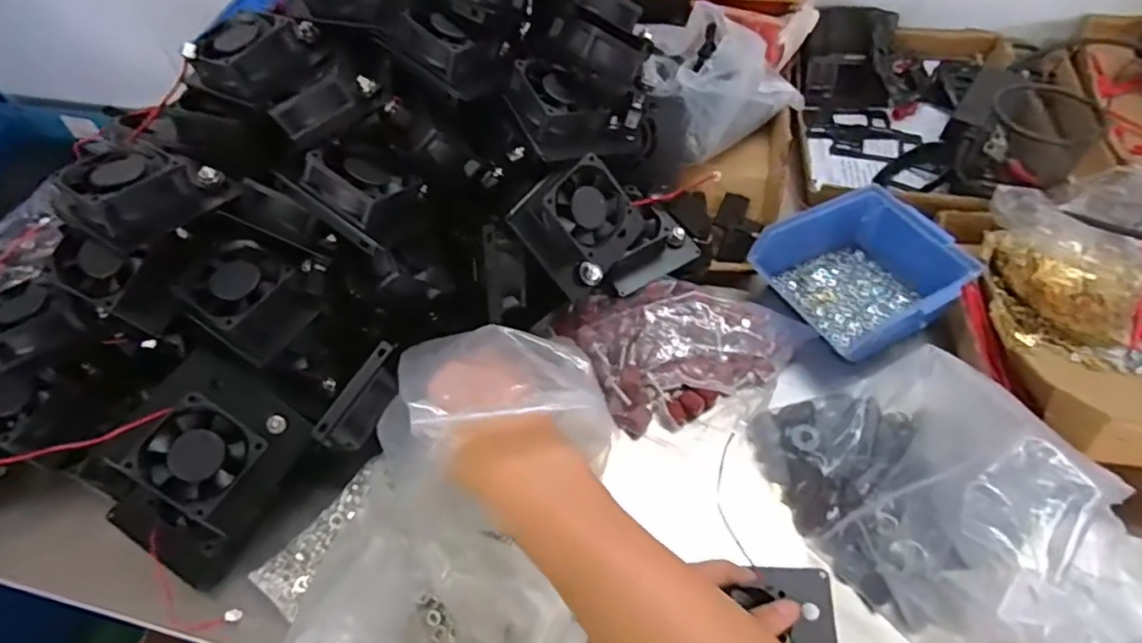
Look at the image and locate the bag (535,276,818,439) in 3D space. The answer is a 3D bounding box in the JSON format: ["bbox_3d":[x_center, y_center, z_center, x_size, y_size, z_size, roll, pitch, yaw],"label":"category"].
[{"bbox_3d":[0.088,0.026,0.497,0.202,0.038,0.120,-1,52,3],"label":"bag"}]

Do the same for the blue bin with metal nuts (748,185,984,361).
[{"bbox_3d":[0.244,-0.040,0.523,0.137,0.060,0.131,-25,55,-15],"label":"blue bin with metal nuts"}]

